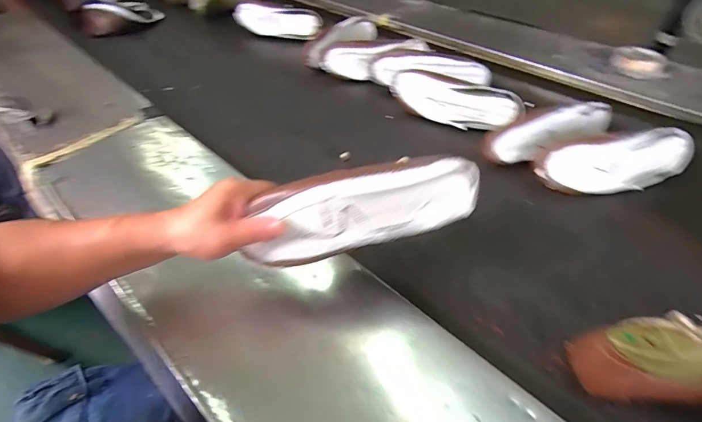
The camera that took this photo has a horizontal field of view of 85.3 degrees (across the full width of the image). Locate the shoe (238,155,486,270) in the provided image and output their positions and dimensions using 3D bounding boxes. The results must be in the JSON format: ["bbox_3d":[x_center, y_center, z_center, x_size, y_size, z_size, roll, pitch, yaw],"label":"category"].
[{"bbox_3d":[-0.003,-0.007,0.380,0.237,0.081,0.046,-15,25,3],"label":"shoe"}]

